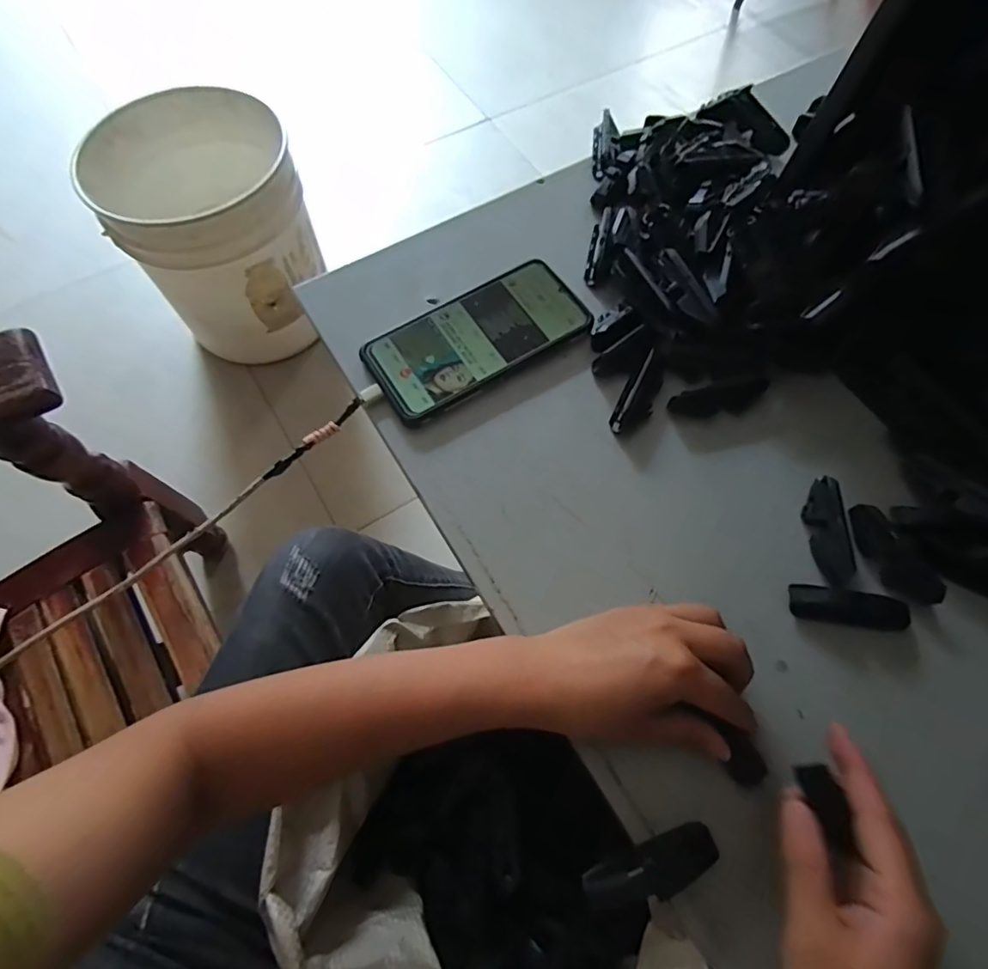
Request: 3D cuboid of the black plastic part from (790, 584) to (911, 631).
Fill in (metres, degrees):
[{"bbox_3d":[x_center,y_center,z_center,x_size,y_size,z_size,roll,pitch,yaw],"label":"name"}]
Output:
[{"bbox_3d":[0.224,0.077,0.342,0.071,0.016,0.020,8,67,2],"label":"black plastic part"}]

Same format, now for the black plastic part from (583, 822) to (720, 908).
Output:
[{"bbox_3d":[0.084,0.203,0.287,0.072,0.024,0.021,-19,69,-9],"label":"black plastic part"}]

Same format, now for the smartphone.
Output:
[{"bbox_3d":[-0.014,-0.115,0.420,0.168,0.014,0.085,-30,71,-13],"label":"smartphone"}]

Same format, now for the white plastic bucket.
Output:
[{"bbox_3d":[-0.462,-0.423,0.933,0.275,0.301,0.281,0,67,-1],"label":"white plastic bucket"}]

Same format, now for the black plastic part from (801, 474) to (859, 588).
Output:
[{"bbox_3d":[0.222,0.030,0.360,0.018,0.018,0.070,2,67,0],"label":"black plastic part"}]

